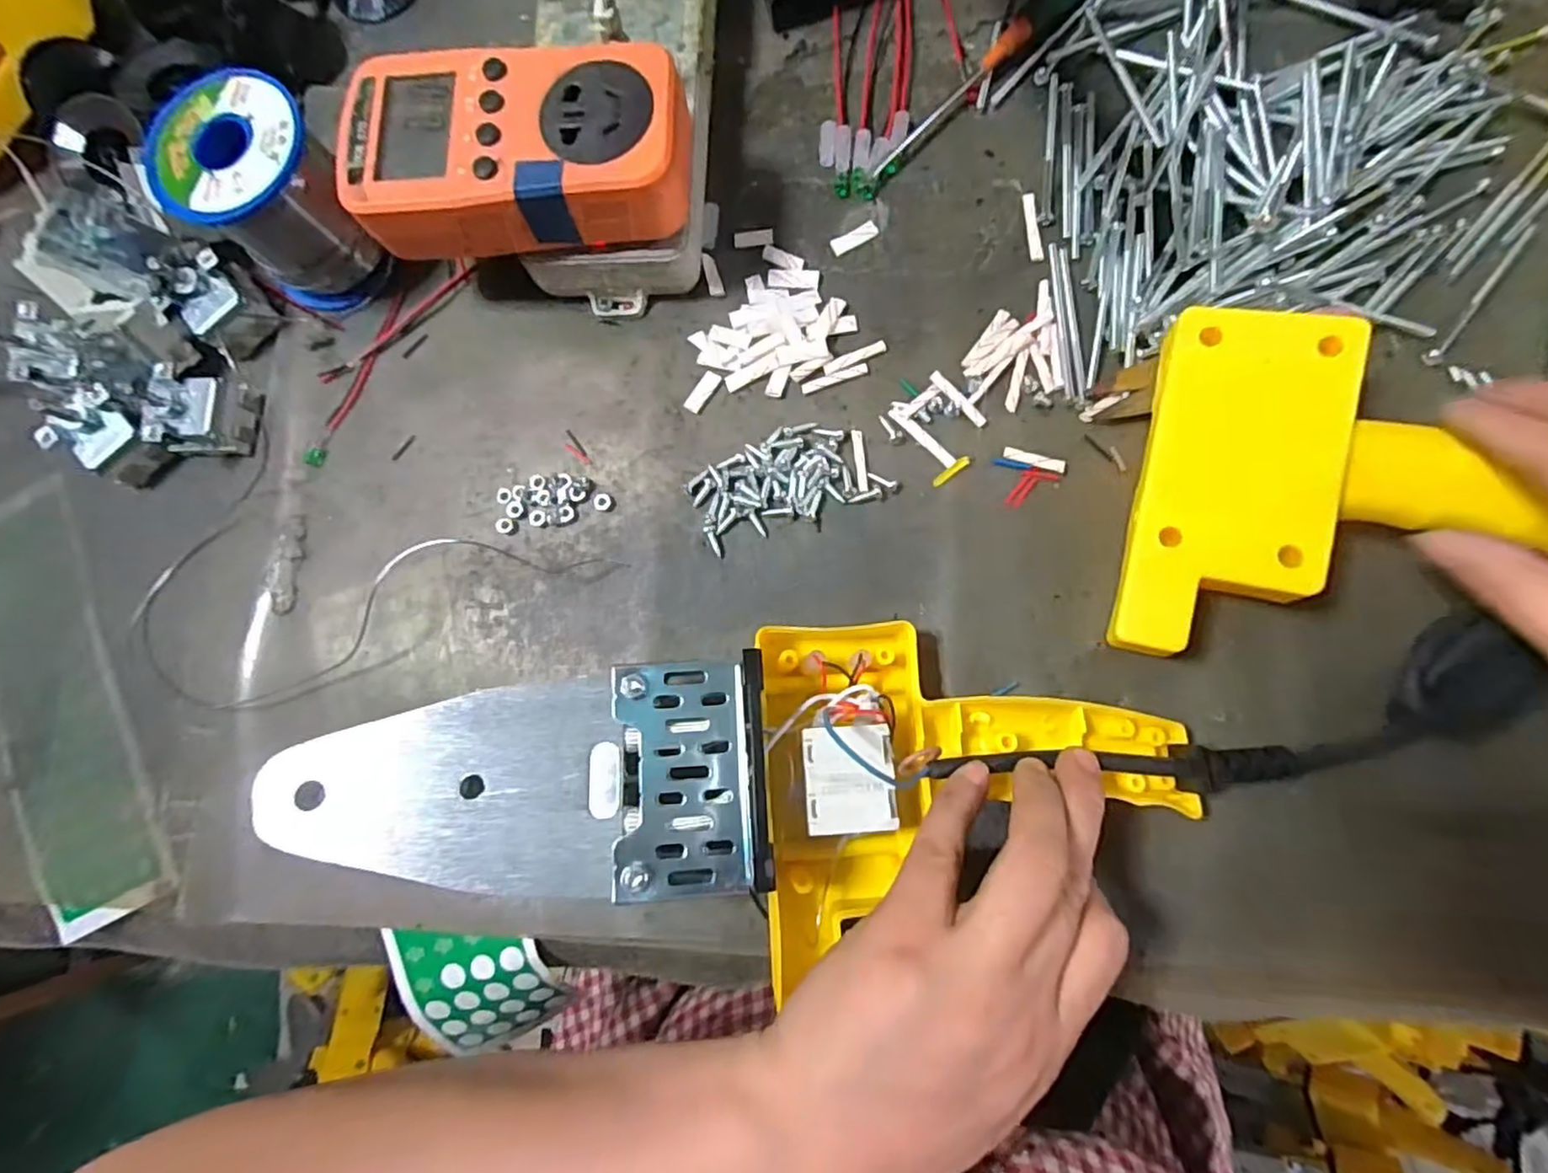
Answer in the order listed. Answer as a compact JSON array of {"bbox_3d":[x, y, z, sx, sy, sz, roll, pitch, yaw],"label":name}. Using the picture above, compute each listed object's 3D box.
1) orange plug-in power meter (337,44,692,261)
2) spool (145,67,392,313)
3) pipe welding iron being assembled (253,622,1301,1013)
[{"bbox_3d":[-0.096,-0.165,0.254,0.125,0.026,0.066,-4,81,5],"label":"orange plug-in power meter"},{"bbox_3d":[-0.213,-0.167,0.288,0.061,0.060,0.065,-1,83,5],"label":"spool"},{"bbox_3d":[-0.002,0.069,0.229,0.324,0.040,0.105,-2,82,-7],"label":"pipe welding iron being assembled"}]

